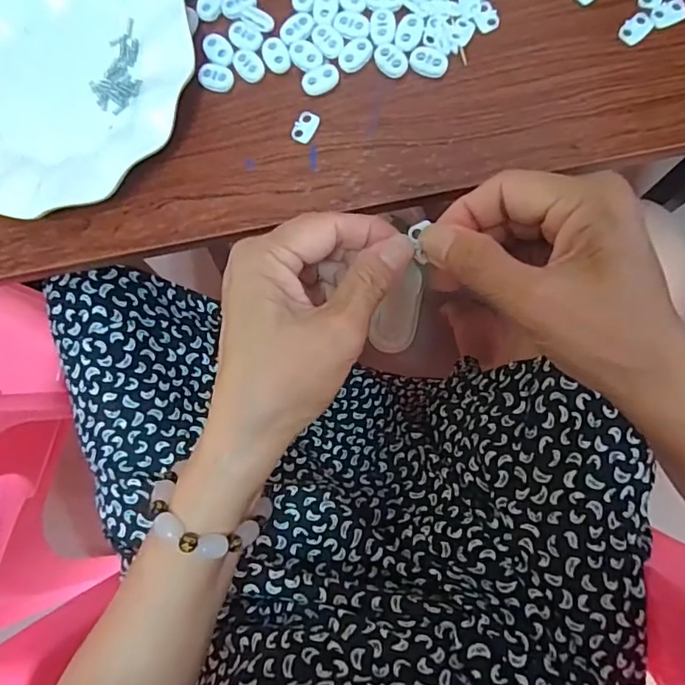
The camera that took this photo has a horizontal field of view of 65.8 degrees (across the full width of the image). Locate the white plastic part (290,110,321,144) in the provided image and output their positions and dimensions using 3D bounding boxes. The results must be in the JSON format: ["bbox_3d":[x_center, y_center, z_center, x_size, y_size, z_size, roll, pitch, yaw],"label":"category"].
[{"bbox_3d":[-0.022,-0.130,0.320,0.013,0.004,0.019,27,87,9],"label":"white plastic part"}]

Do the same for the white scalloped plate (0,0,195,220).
[{"bbox_3d":[-0.190,-0.168,0.332,0.191,0.022,0.181,-1,84,6],"label":"white scalloped plate"}]

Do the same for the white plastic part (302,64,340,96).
[{"bbox_3d":[-0.013,-0.159,0.321,0.023,0.005,0.014,-19,82,4],"label":"white plastic part"}]

